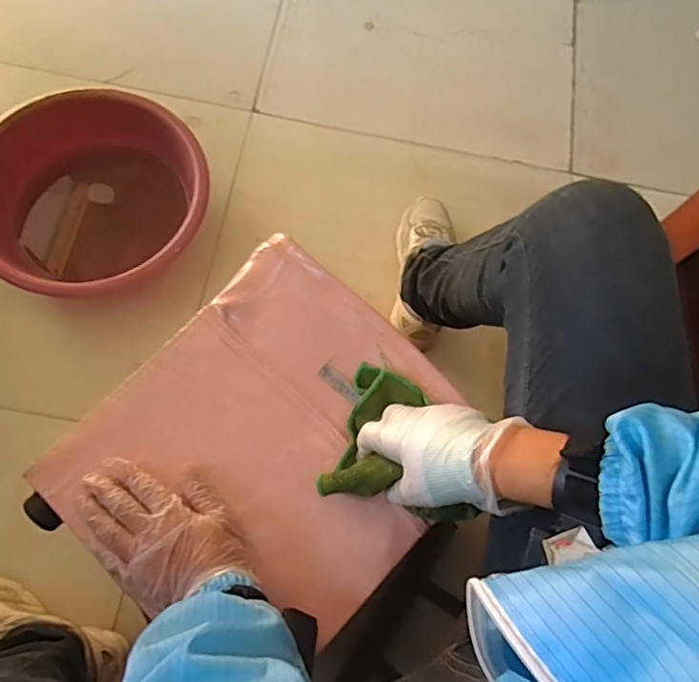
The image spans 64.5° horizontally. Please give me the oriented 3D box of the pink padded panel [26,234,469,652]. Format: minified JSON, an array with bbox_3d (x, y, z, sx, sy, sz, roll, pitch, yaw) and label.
[{"bbox_3d":[-0.067,0.095,0.510,0.293,0.036,0.315,39,73,11],"label":"pink padded panel"}]

